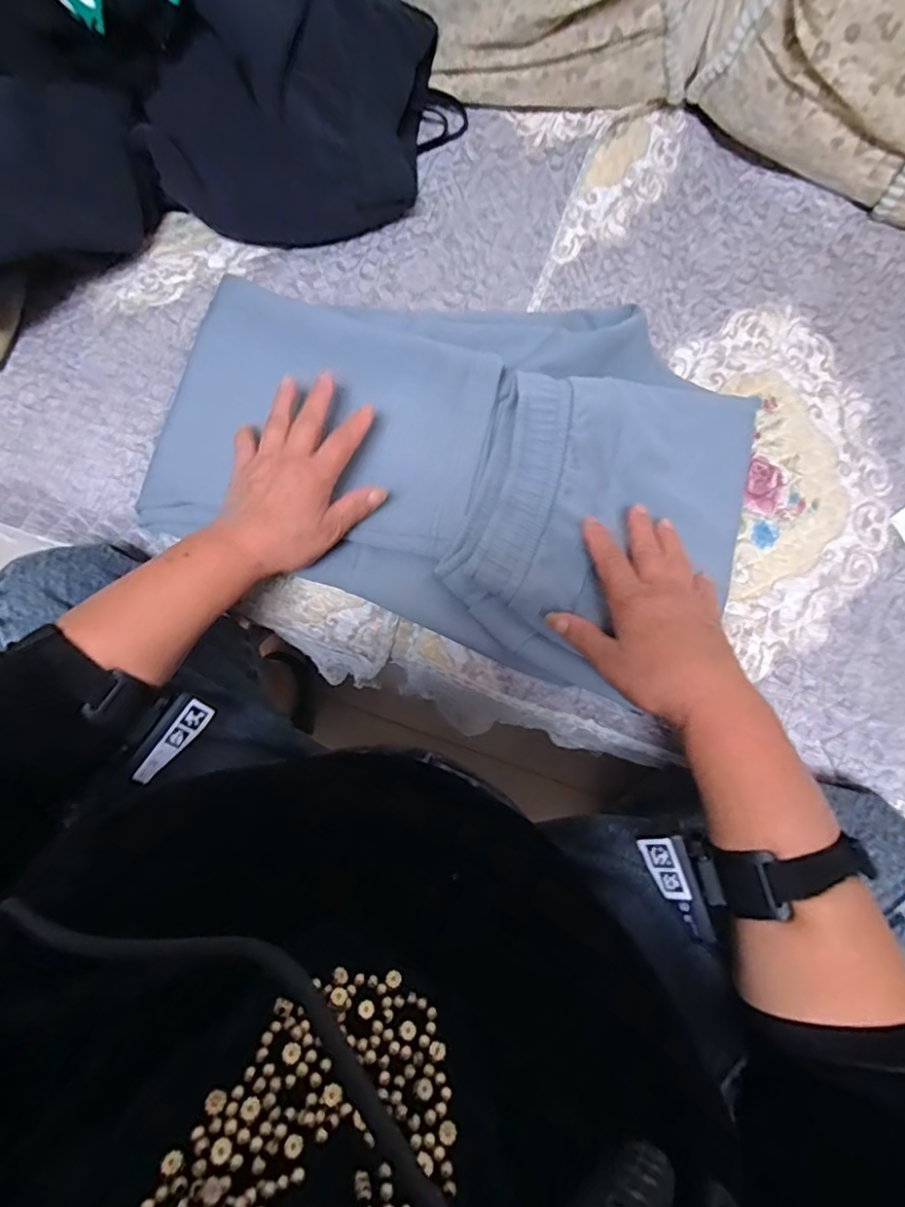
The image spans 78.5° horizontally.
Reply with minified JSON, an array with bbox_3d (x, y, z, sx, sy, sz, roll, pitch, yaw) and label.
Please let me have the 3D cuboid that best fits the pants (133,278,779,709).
[{"bbox_3d":[0.008,-0.133,0.479,0.483,0.056,0.303,21,79,4],"label":"pants"}]

